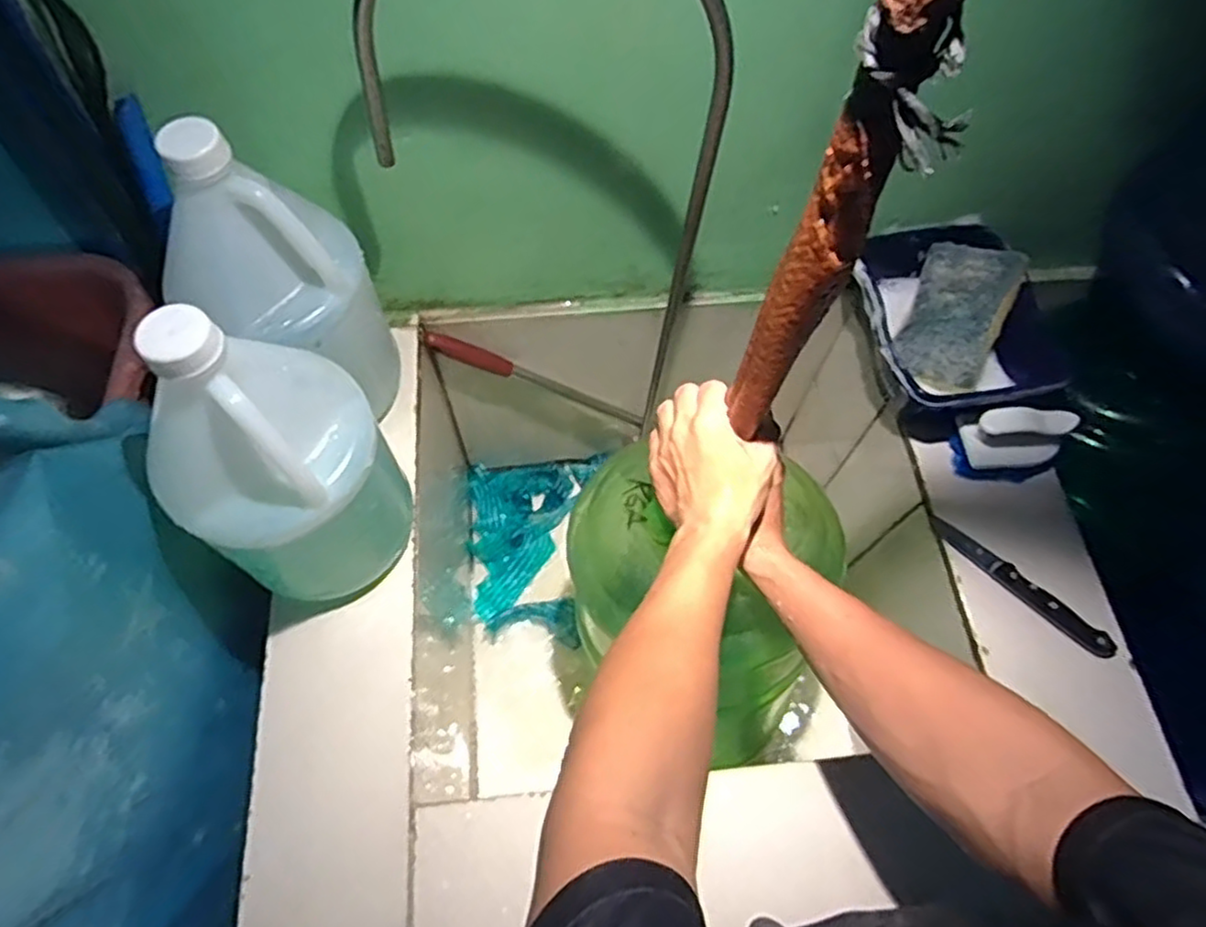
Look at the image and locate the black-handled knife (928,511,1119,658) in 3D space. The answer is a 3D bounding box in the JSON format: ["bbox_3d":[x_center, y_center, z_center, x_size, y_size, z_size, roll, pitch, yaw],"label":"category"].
[{"bbox_3d":[0.378,0.110,0.641,0.173,0.013,0.021,42,69,17],"label":"black-handled knife"}]

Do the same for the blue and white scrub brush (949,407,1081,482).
[{"bbox_3d":[0.390,-0.019,0.671,0.095,0.058,0.049,-1,64,-3],"label":"blue and white scrub brush"}]

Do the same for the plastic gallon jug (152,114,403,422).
[{"bbox_3d":[-0.247,-0.132,0.568,0.125,0.279,0.137,1,64,-2],"label":"plastic gallon jug"}]

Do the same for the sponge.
[{"bbox_3d":[0.345,-0.145,0.700,0.088,0.023,0.144,25,90,30],"label":"sponge"}]

